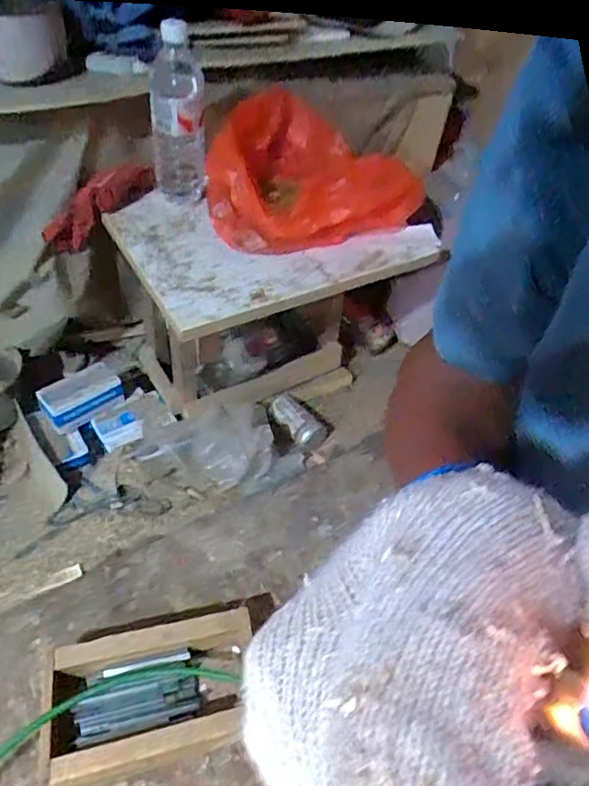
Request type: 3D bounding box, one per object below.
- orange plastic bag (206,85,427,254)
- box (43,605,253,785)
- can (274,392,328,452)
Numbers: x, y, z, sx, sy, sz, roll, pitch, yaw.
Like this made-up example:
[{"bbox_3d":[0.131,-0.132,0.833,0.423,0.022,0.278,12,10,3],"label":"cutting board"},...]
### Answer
[{"bbox_3d":[0.020,-0.328,0.841,0.250,0.113,0.291,6,47,-1],"label":"orange plastic bag"},{"bbox_3d":[-0.158,0.349,0.679,0.230,0.066,0.139,-9,49,-15],"label":"box"},{"bbox_3d":[0.004,0.049,1.001,0.063,0.045,0.102,-29,57,-30],"label":"can"}]

